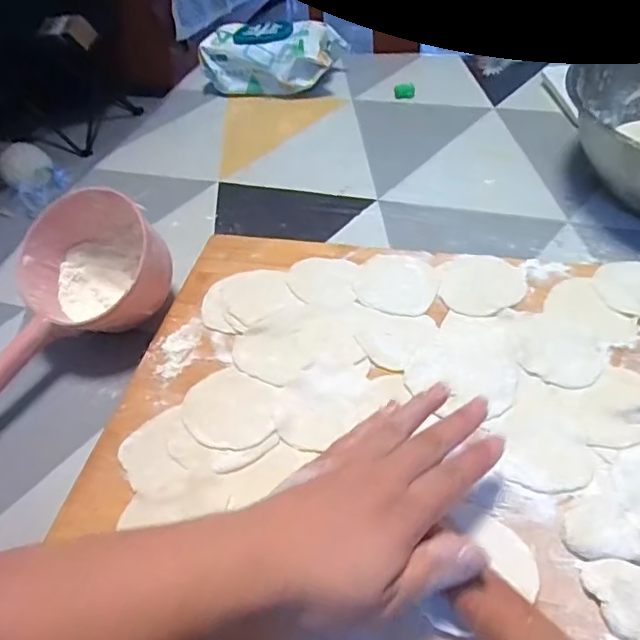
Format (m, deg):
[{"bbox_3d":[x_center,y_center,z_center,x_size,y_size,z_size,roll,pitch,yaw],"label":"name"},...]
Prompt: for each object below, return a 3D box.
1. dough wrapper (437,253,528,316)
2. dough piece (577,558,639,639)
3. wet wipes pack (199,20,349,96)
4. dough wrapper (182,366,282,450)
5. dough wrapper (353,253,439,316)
[{"bbox_3d":[0.133,-0.029,0.459,0.064,0.004,0.070,11,49,18],"label":"dough wrapper"},{"bbox_3d":[0.162,0.146,0.295,0.047,0.008,0.037,24,54,26],"label":"dough piece"},{"bbox_3d":[-0.063,-0.372,0.790,0.172,0.065,0.118,10,49,16],"label":"wet wipes pack"},{"bbox_3d":[-0.064,0.063,0.400,0.077,0.008,0.060,22,53,24],"label":"dough wrapper"},{"bbox_3d":[0.065,-0.031,0.471,0.067,0.004,0.068,-3,47,3],"label":"dough wrapper"}]

